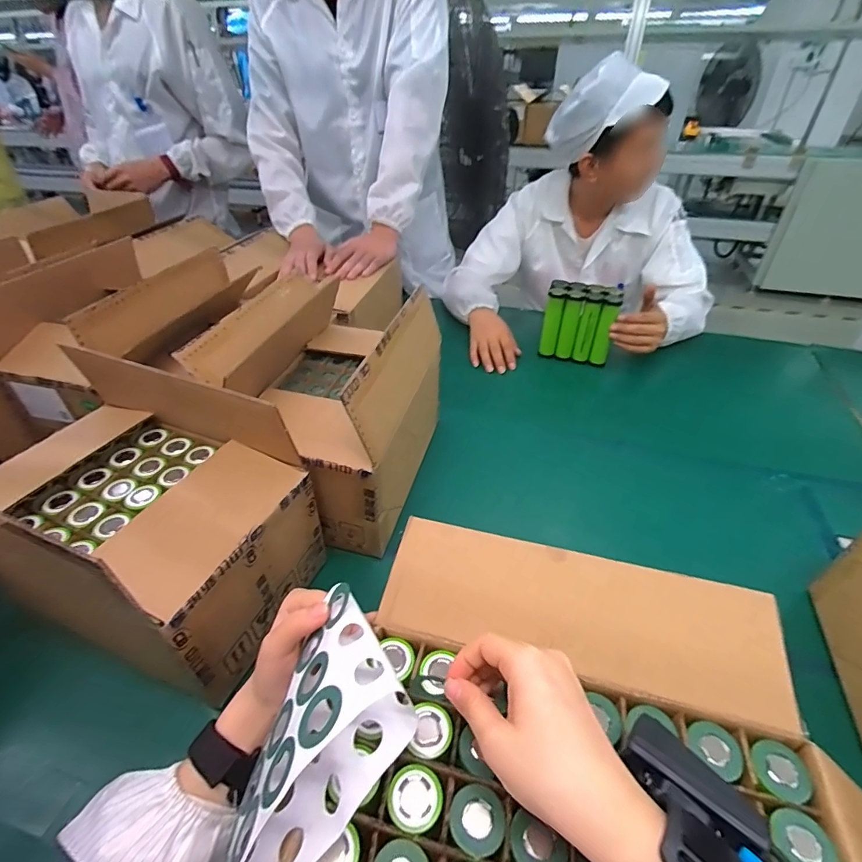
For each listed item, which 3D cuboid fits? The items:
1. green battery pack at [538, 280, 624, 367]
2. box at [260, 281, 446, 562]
[{"bbox_3d":[0.299,-0.217,0.913,0.132,0.141,0.060,14,41,17],"label":"green battery pack"},{"bbox_3d":[-0.111,-0.035,0.616,0.183,0.233,0.284,10,40,12],"label":"box"}]

